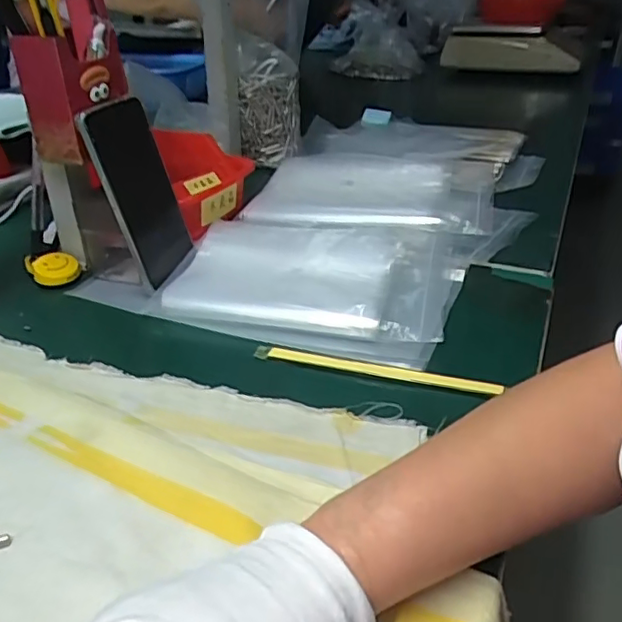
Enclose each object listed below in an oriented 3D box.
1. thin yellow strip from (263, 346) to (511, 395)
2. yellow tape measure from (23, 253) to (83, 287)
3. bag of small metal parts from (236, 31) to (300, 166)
[{"bbox_3d":[0.050,0.043,0.450,0.171,0.008,0.013,10,34,16],"label":"thin yellow strip"},{"bbox_3d":[-0.247,-0.042,0.579,0.045,0.022,0.048,-17,35,-23],"label":"yellow tape measure"},{"bbox_3d":[-0.057,-0.284,0.822,0.080,0.153,0.054,-1,32,1],"label":"bag of small metal parts"}]

